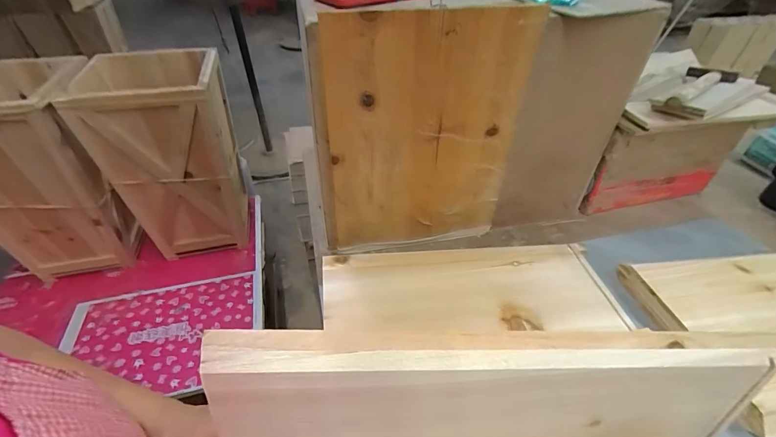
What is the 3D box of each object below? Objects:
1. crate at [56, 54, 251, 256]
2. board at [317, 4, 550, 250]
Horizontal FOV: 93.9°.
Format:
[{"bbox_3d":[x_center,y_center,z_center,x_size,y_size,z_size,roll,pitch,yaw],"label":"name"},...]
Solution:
[{"bbox_3d":[-0.508,-0.146,0.886,0.265,0.440,0.256,-10,42,-11],"label":"crate"},{"bbox_3d":[0.055,-0.106,0.533,0.277,0.351,0.025,-8,42,-9],"label":"board"}]

